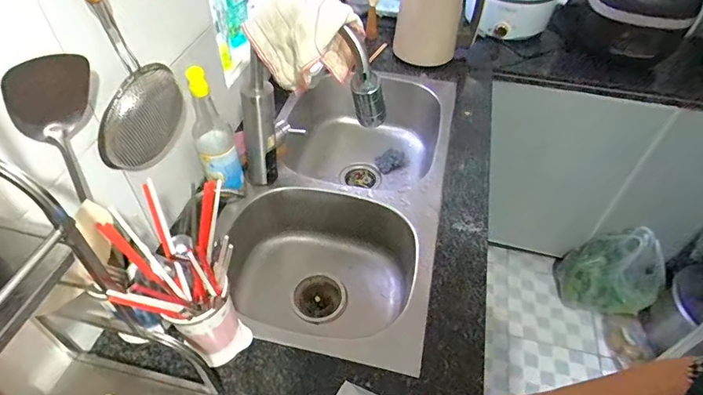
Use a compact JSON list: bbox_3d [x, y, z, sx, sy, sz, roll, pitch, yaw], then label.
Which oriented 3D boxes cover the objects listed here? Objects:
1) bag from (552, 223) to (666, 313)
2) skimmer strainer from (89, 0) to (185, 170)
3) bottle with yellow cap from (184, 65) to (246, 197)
[{"bbox_3d":[0.999,0.283,1.656,0.336,0.366,0.149,17,50,14],"label":"bag"},{"bbox_3d":[-0.291,-0.185,0.538,0.062,0.383,0.133,4,48,3],"label":"skimmer strainer"},{"bbox_3d":[-0.238,-0.104,0.765,0.065,0.224,0.080,-19,51,-17],"label":"bottle with yellow cap"}]

